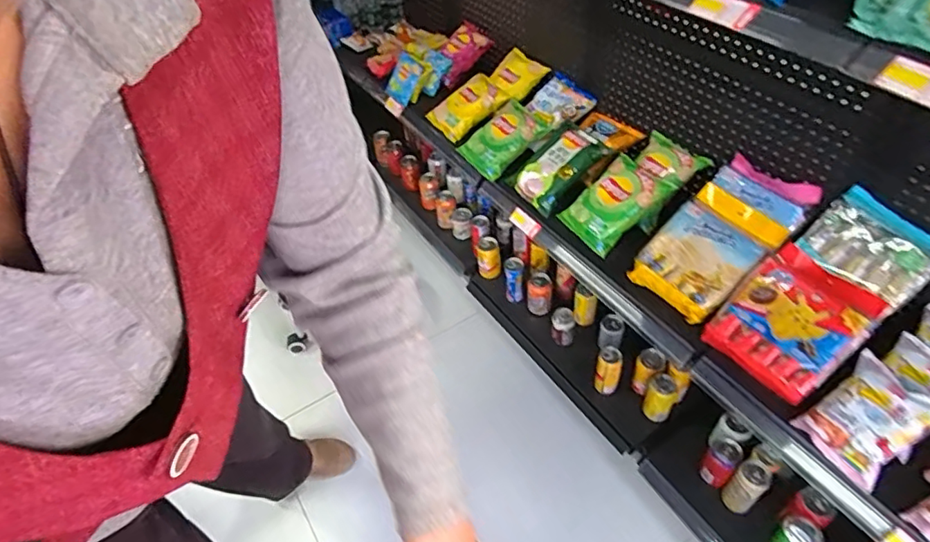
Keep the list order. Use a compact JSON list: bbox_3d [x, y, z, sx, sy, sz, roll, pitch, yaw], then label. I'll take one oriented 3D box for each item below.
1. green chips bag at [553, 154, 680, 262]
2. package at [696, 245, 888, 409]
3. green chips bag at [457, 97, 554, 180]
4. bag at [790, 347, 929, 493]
[{"bbox_3d":[0.337,-0.155,1.263,0.220,0.049,0.161,-47,57,5],"label":"green chips bag"},{"bbox_3d":[0.583,0.091,0.987,0.237,0.061,0.192,-48,56,5],"label":"package"},{"bbox_3d":[0.100,-0.351,1.470,0.213,0.036,0.166,-42,65,-3],"label":"green chips bag"},{"bbox_3d":[0.638,0.237,0.880,0.172,0.041,0.134,-53,52,14],"label":"bag"}]

